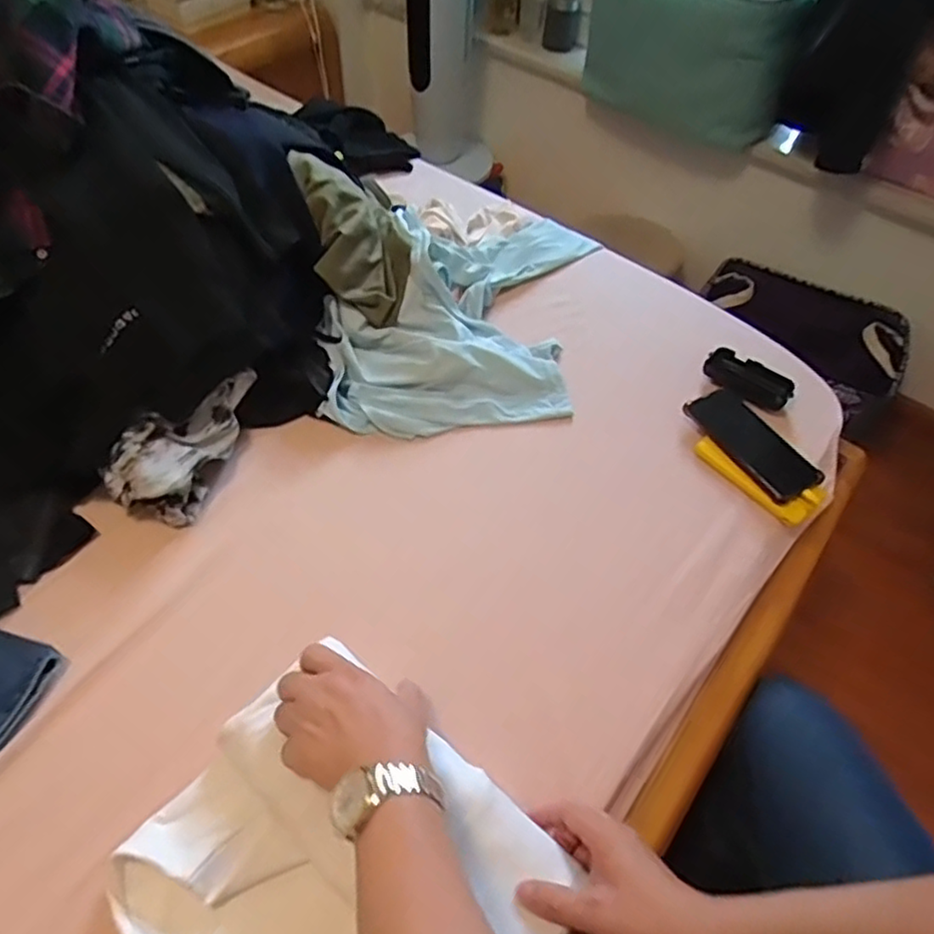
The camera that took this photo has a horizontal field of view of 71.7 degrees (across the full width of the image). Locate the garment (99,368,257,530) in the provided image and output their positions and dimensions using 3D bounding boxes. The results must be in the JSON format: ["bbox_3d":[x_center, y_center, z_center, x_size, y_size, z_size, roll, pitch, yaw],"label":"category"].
[{"bbox_3d":[-0.314,-0.032,0.719,0.095,0.061,0.188,15,54,8],"label":"garment"}]

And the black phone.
[{"bbox_3d":[0.337,-0.030,0.762,0.074,0.011,0.159,-29,62,-17],"label":"black phone"}]

